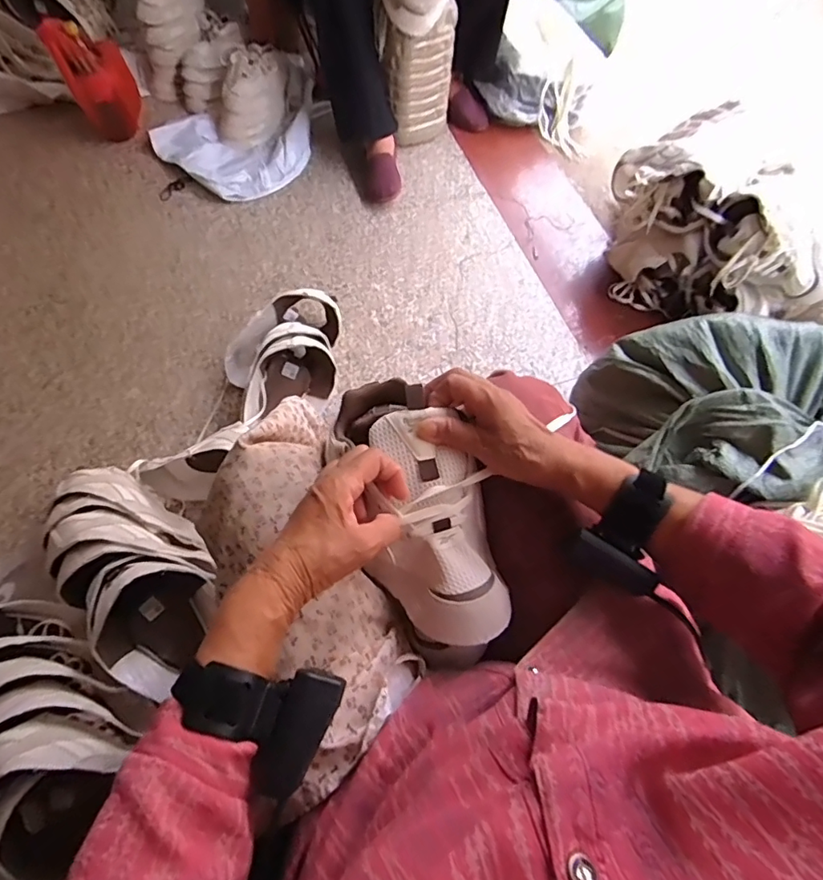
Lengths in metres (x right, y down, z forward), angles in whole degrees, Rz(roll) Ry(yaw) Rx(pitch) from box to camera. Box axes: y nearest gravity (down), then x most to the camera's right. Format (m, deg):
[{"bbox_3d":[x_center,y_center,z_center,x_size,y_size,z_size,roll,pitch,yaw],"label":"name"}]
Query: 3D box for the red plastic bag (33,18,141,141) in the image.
[{"bbox_3d":[-0.726,-0.844,1.231,0.161,0.224,0.091,-26,68,-15],"label":"red plastic bag"}]

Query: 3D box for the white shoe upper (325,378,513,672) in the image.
[{"bbox_3d":[0.010,0.057,0.445,0.105,0.056,0.240,-18,77,-12],"label":"white shoe upper"}]

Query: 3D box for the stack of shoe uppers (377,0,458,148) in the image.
[{"bbox_3d":[0.002,-0.908,1.178,0.193,0.449,0.139,8,63,0],"label":"stack of shoe uppers"}]

